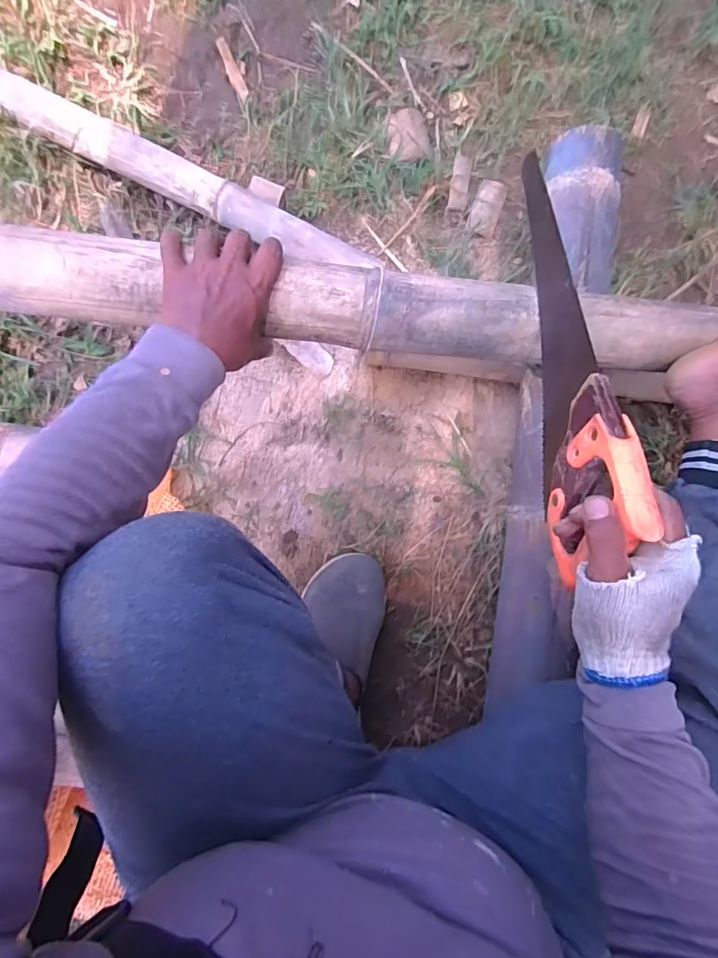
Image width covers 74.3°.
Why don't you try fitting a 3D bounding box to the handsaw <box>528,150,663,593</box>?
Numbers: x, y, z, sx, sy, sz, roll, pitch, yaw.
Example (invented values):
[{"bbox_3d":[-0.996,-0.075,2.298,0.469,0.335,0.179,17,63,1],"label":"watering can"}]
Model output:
[{"bbox_3d":[0.191,-0.132,0.452,0.041,0.106,0.417,2,67,-2],"label":"handsaw"}]

